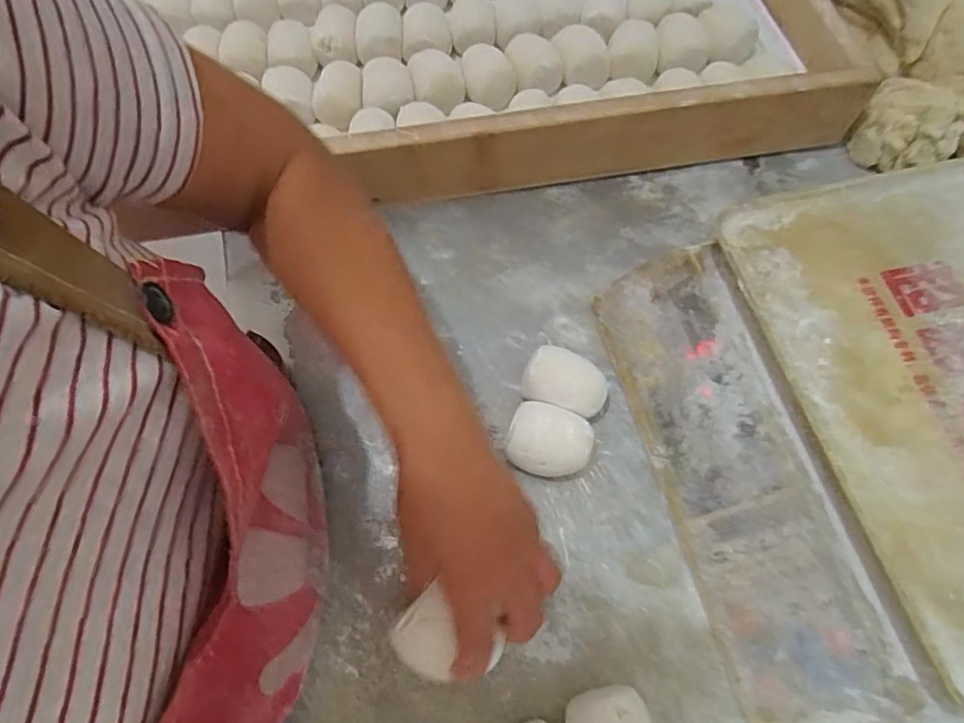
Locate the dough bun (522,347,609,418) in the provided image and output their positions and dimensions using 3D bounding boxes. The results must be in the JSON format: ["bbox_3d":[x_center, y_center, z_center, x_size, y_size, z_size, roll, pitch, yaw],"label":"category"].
[{"bbox_3d":[0.063,0.017,0.442,0.061,0.039,0.045,17,67,8],"label":"dough bun"}]

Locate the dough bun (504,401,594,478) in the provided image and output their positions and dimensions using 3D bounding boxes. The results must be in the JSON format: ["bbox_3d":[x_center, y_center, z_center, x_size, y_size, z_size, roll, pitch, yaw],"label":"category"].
[{"bbox_3d":[0.050,0.058,0.421,0.059,0.046,0.049,14,67,7],"label":"dough bun"}]

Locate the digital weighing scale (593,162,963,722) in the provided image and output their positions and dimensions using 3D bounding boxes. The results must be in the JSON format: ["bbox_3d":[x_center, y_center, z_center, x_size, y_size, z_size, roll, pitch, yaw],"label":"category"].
[{"bbox_3d":[0.286,0.038,0.398,0.309,0.102,0.327,-14,66,-6],"label":"digital weighing scale"}]

